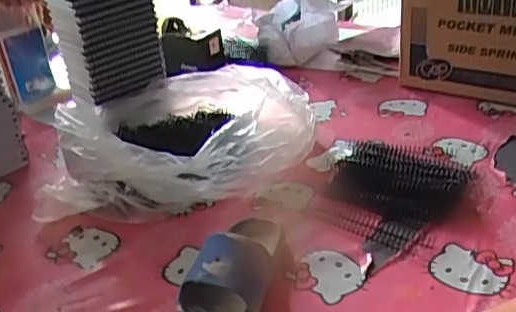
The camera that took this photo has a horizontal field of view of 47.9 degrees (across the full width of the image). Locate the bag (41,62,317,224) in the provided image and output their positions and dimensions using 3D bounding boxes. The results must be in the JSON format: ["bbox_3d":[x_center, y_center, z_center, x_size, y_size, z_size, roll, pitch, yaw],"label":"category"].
[{"bbox_3d":[-0.115,-0.042,0.866,0.369,0.095,0.308,-9,29,-6],"label":"bag"}]

